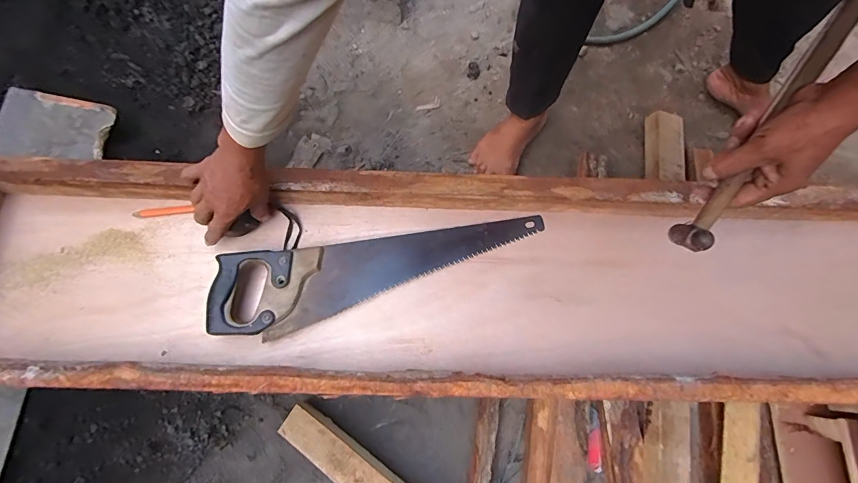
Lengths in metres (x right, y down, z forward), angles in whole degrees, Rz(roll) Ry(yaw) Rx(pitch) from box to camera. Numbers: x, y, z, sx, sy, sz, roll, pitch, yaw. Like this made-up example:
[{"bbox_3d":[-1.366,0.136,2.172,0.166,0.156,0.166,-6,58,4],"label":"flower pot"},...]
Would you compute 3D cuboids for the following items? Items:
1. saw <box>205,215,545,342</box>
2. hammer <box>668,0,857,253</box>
[{"bbox_3d":[-0.063,0.047,0.564,0.492,0.043,0.123,-9,74,-3],"label":"saw"},{"bbox_3d":[0.356,-0.118,0.415,0.027,0.045,0.285,30,98,7],"label":"hammer"}]

